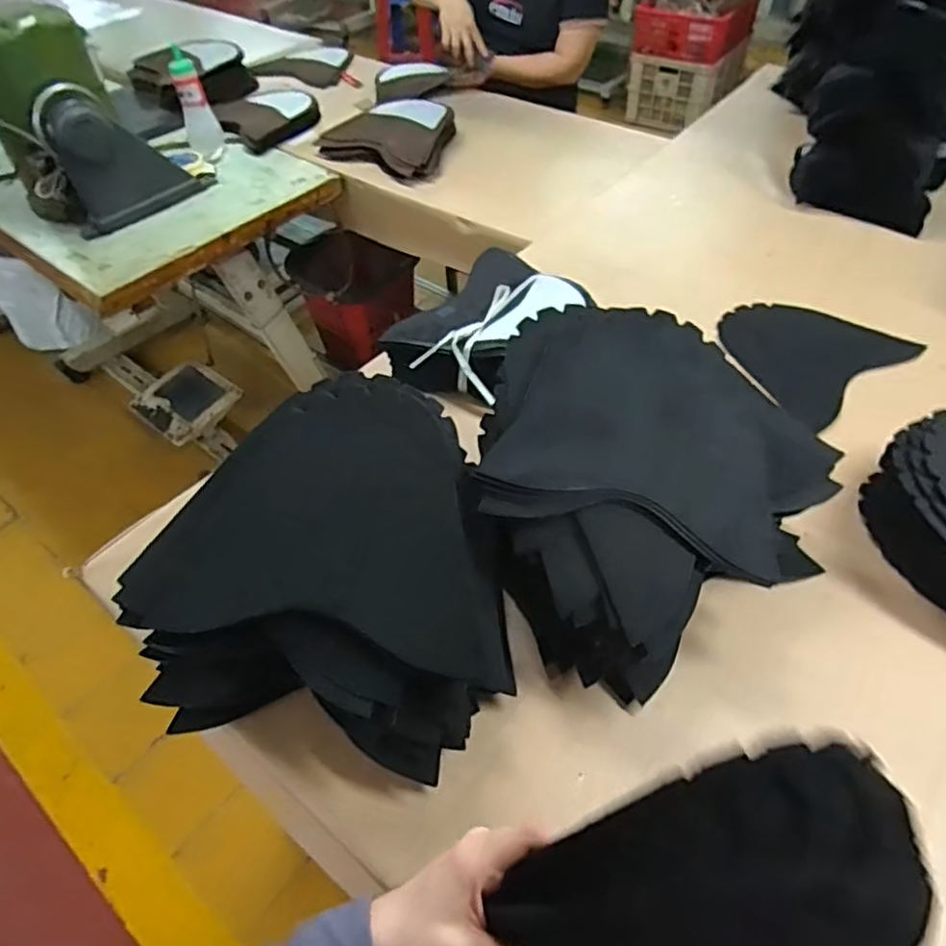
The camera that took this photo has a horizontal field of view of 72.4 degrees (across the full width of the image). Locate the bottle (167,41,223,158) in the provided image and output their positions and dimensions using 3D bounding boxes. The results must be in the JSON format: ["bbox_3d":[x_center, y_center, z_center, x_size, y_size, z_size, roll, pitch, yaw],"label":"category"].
[{"bbox_3d":[-0.568,-0.747,1.330,0.074,0.183,0.066,35,59,28],"label":"bottle"}]

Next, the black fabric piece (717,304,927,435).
[{"bbox_3d":[0.440,-0.168,0.872,0.249,0.006,0.208,-31,55,-25],"label":"black fabric piece"}]

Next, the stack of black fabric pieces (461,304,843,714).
[{"bbox_3d":[0.148,0.023,0.585,0.289,0.191,0.290,21,53,19],"label":"stack of black fabric pieces"}]

